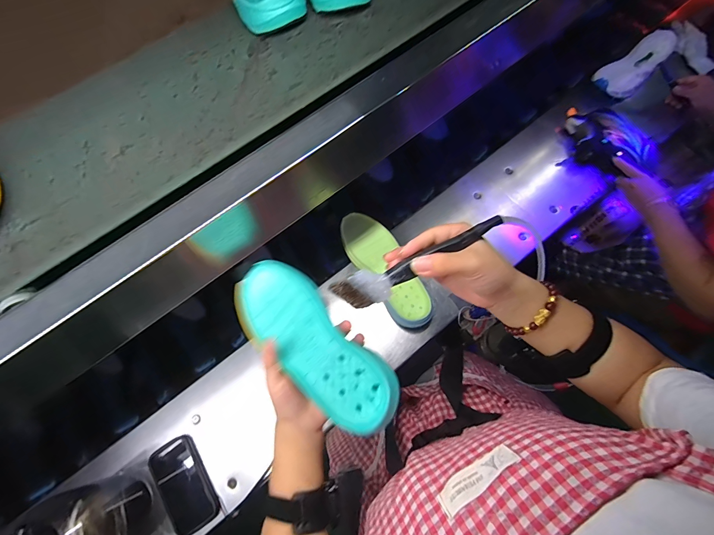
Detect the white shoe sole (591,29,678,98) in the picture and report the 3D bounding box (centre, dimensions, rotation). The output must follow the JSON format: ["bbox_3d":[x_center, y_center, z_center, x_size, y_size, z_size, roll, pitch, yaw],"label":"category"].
[{"bbox_3d":[0.723,-0.530,0.844,0.284,0.050,0.097,-40,80,-11],"label":"white shoe sole"}]

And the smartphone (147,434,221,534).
[{"bbox_3d":[-0.322,0.402,0.612,0.081,0.018,0.157,-32,73,-9],"label":"smartphone"}]

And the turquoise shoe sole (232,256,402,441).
[{"bbox_3d":[-0.049,0.078,0.353,0.083,0.026,0.216,-44,69,-12],"label":"turquoise shoe sole"}]

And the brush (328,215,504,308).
[{"bbox_3d":[0.059,-0.007,0.301,0.165,0.021,0.028,-28,73,-4],"label":"brush"}]

